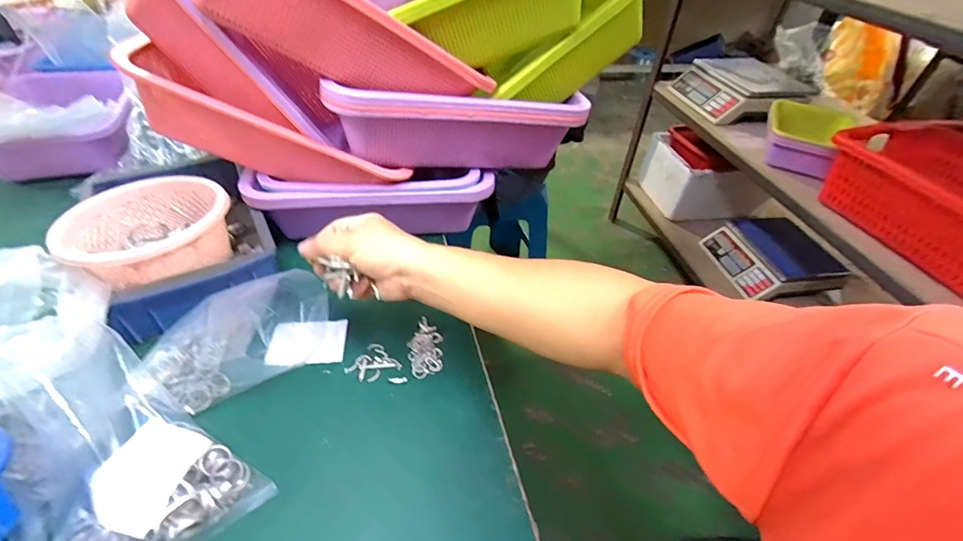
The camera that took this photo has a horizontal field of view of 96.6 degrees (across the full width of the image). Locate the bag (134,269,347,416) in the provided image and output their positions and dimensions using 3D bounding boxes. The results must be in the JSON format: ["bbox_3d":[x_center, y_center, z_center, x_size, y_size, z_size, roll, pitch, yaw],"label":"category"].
[{"bbox_3d":[-0.229,0.061,0.414,0.179,0.072,0.094,-20,48,-22],"label":"bag"}]

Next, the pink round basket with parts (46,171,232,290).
[{"bbox_3d":[-0.338,-0.040,0.455,0.133,0.059,0.135,2,44,-2],"label":"pink round basket with parts"}]

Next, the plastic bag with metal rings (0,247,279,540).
[{"bbox_3d":[-0.316,0.096,0.315,0.281,0.145,0.138,30,50,26],"label":"plastic bag with metal rings"}]

